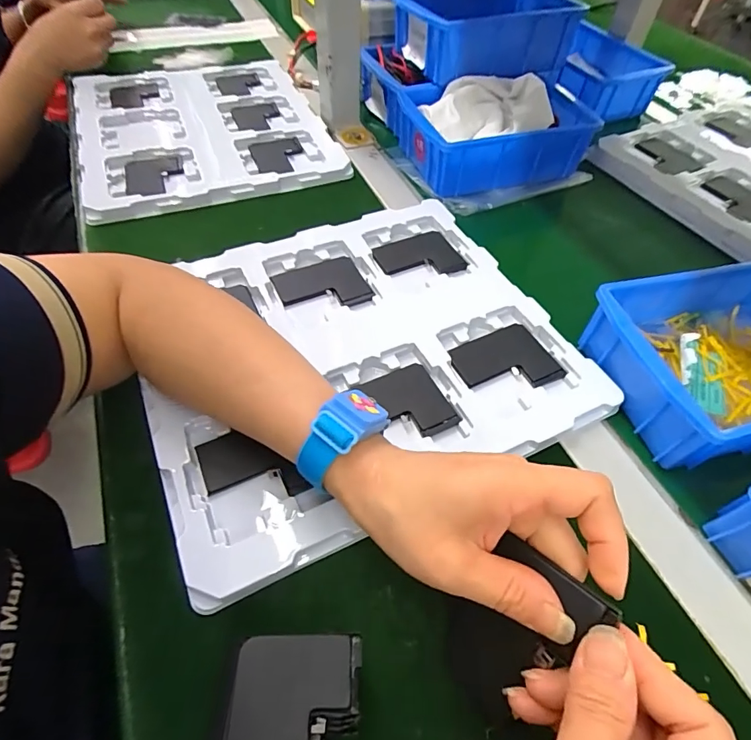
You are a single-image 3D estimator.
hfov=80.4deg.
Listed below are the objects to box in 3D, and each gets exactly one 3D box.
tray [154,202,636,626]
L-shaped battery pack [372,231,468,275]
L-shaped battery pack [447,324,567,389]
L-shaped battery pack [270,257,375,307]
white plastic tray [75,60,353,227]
[{"bbox_3d":[-0.016,-0.022,0.358,0.316,0.013,0.277,-21,58,-17],"label":"tray"},{"bbox_3d":[0.040,-0.111,0.435,0.080,0.006,0.060,-16,56,-14],"label":"L-shaped battery pack"},{"bbox_3d":[0.103,-0.007,0.360,0.080,0.005,0.060,-18,57,-15],"label":"L-shaped battery pack"},{"bbox_3d":[-0.049,-0.076,0.404,0.078,0.005,0.063,-19,57,-16],"label":"L-shaped battery pack"},{"bbox_3d":[-0.214,-0.303,0.554,0.276,0.022,0.320,-18,57,-15],"label":"white plastic tray"}]

